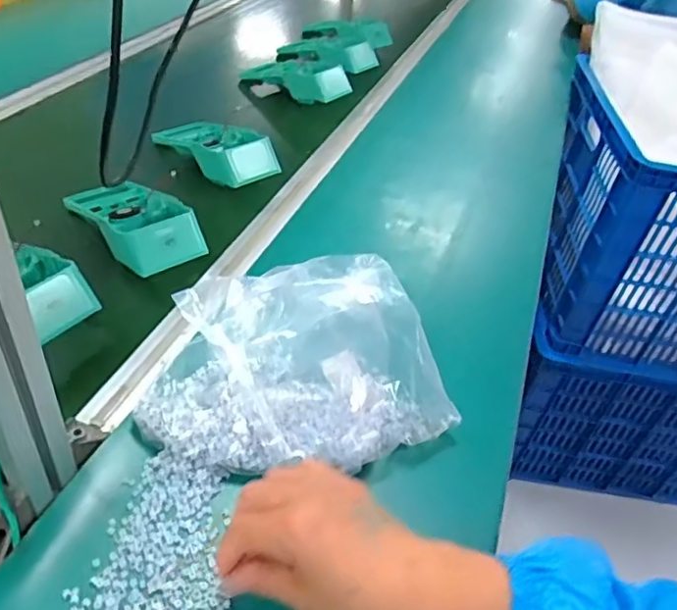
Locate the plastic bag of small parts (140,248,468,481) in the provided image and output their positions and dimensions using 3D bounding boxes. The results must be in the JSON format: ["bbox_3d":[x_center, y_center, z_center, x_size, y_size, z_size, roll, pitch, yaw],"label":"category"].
[{"bbox_3d":[-0.027,0.047,0.467,0.243,0.106,0.145,4,43,-4],"label":"plastic bag of small parts"}]

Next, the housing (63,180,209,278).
[{"bbox_3d":[-0.218,-0.100,0.639,0.088,0.040,0.175,-28,54,-33],"label":"housing"}]

